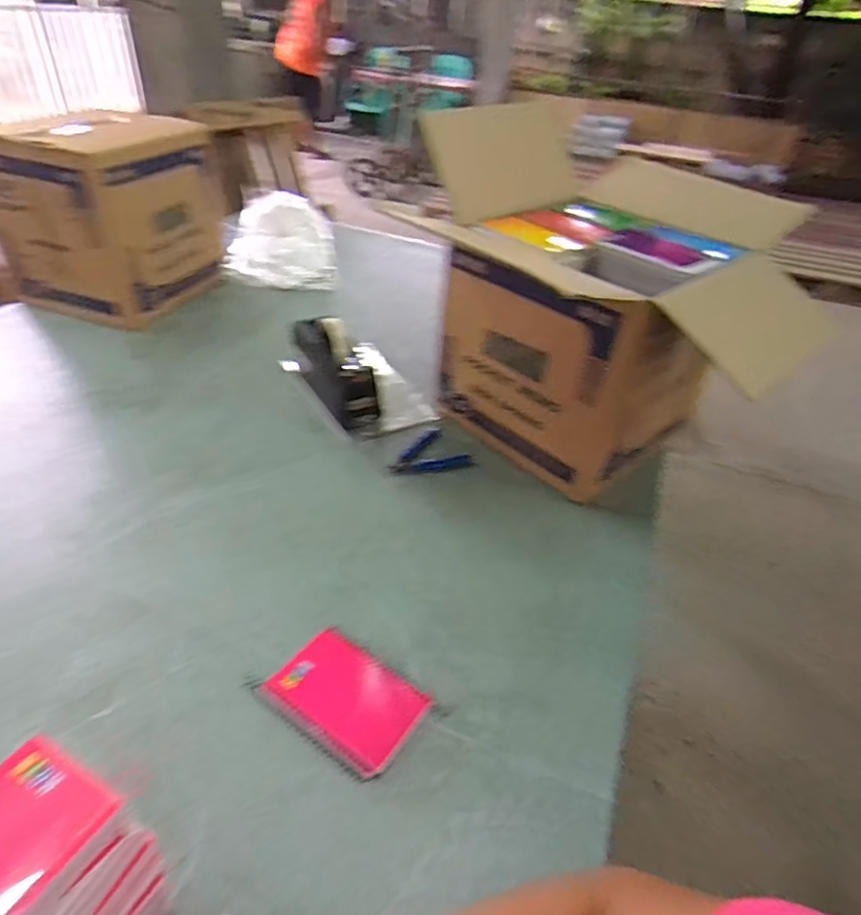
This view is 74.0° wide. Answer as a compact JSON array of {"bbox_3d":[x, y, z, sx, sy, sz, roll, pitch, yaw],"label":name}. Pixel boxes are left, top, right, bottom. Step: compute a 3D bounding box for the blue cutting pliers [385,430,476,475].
[{"bbox_3d":[-0.008,-0.009,0.799,0.117,0.011,0.088,-10,43,-18],"label":"blue cutting pliers"}]

